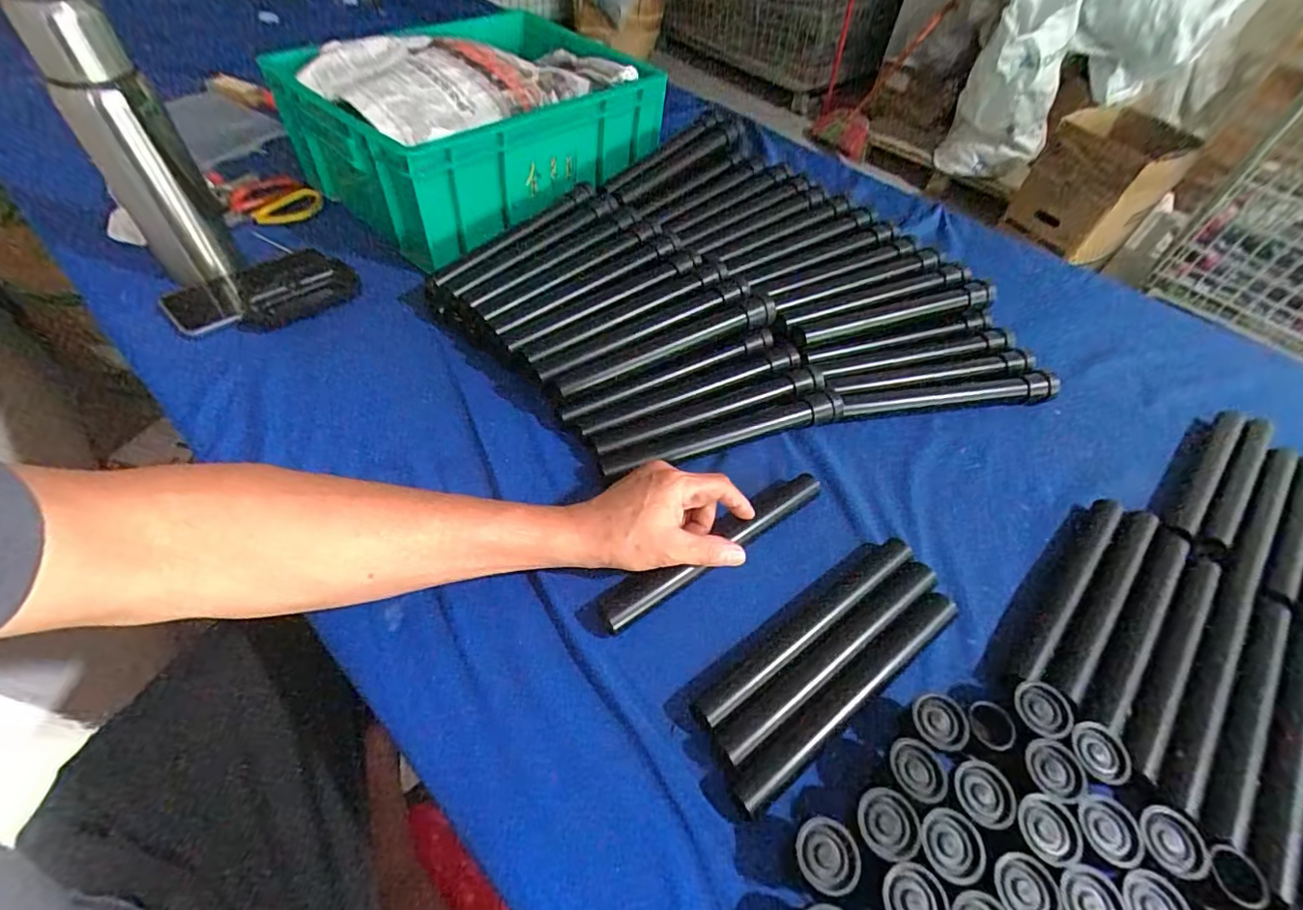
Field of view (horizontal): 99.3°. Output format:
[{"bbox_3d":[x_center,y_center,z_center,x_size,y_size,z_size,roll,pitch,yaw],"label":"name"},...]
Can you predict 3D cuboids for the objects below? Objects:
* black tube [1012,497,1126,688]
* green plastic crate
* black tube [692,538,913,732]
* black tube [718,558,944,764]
[{"bbox_3d":[0.337,0.107,0.447,0.024,0.019,0.226,39,58,23],"label":"black tube"},{"bbox_3d":[-0.207,-0.428,0.700,0.273,0.134,0.391,36,56,21],"label":"green plastic crate"},{"bbox_3d":[0.117,0.126,0.412,0.216,0.019,0.025,-29,59,-26],"label":"black tube"},{"bbox_3d":[0.133,0.146,0.404,0.217,0.020,0.025,-28,59,-25],"label":"black tube"}]

